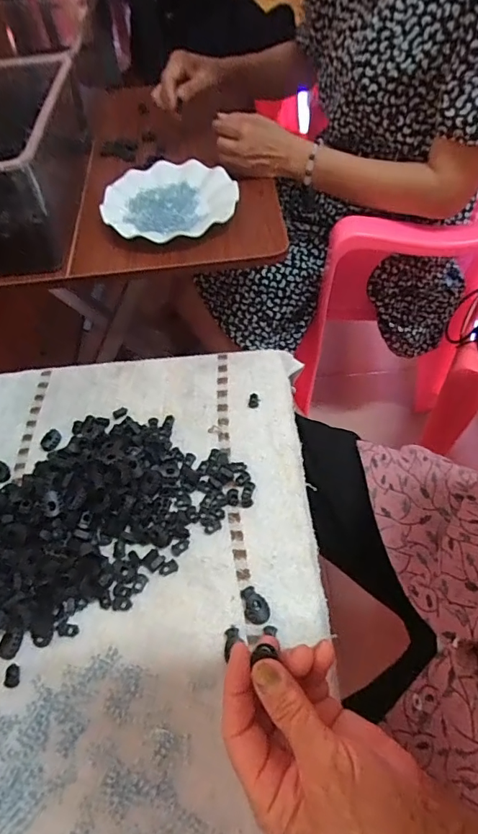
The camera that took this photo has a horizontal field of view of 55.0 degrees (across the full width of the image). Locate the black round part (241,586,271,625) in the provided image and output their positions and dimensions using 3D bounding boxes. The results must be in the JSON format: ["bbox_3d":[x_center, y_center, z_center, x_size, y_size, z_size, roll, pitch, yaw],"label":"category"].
[{"bbox_3d":[0.013,0.148,0.363,0.019,0.008,0.027,-11,55,-4],"label":"black round part"}]

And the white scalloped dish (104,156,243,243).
[{"bbox_3d":[-0.094,-0.303,0.642,0.179,0.023,0.179,2,55,5],"label":"white scalloped dish"}]

